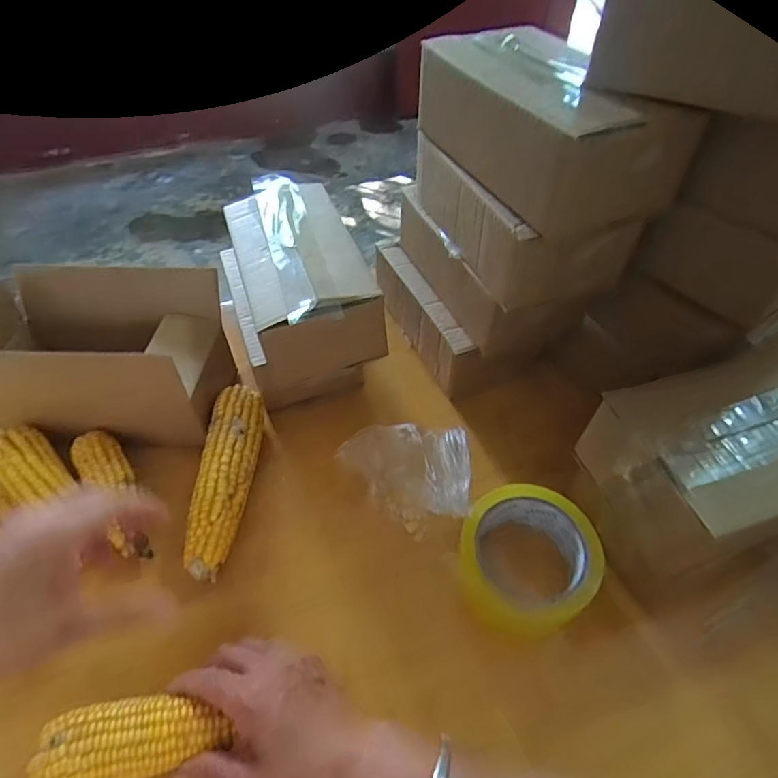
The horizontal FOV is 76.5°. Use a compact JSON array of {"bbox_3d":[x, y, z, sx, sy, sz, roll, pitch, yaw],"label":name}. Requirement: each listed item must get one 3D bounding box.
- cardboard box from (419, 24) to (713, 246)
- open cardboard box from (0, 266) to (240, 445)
[{"bbox_3d":[0.122,-0.214,0.397,0.111,0.074,0.214,-19,53,-15],"label":"cardboard box"},{"bbox_3d":[-0.279,-0.041,0.487,0.212,0.105,0.149,1,50,0],"label":"open cardboard box"}]

